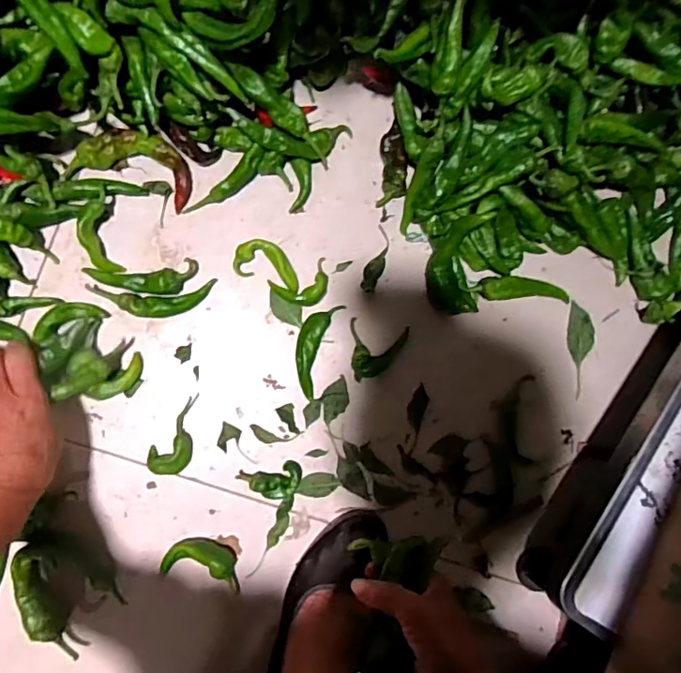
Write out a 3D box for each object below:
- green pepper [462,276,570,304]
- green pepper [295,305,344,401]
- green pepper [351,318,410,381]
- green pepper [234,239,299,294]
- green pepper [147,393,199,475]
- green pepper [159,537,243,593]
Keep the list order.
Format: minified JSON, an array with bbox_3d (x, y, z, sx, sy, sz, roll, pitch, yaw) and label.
[{"bbox_3d":[0.189,-0.050,0.549,0.117,0.034,0.024,0,89,-7],"label":"green pepper"},{"bbox_3d":[-0.028,0.010,0.529,0.035,0.019,0.098,21,86,-6],"label":"green pepper"},{"bbox_3d":[0.037,0.017,0.539,0.059,0.013,0.063,12,87,-6],"label":"green pepper"},{"bbox_3d":[-0.071,-0.073,0.525,0.068,0.022,0.038,19,87,-6],"label":"green pepper"},{"bbox_3d":[-0.157,0.102,0.513,0.038,0.018,0.078,38,85,-4],"label":"green pepper"},{"bbox_3d":[-0.132,0.224,0.512,0.080,0.024,0.042,23,86,-6],"label":"green pepper"}]

